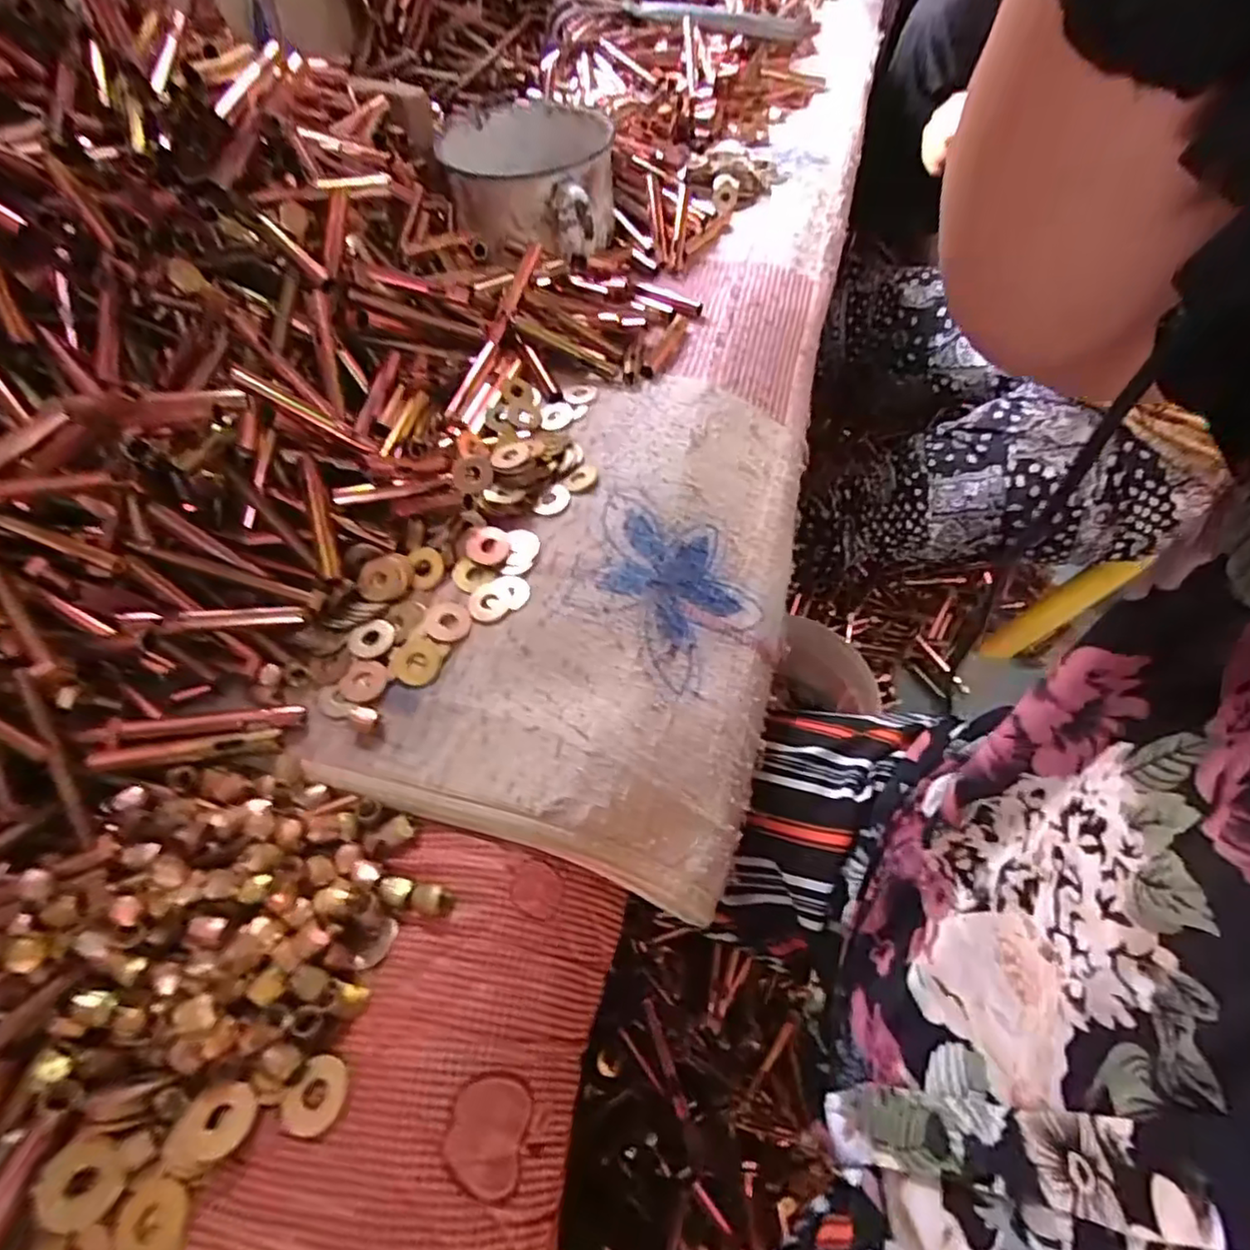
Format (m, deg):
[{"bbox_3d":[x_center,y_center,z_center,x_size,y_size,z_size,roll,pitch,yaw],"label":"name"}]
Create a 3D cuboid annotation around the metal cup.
[{"bbox_3d":[-0.085,-0.378,0.560,0.147,0.065,0.141,-2,49,2],"label":"metal cup"}]

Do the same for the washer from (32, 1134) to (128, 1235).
[{"bbox_3d":[-0.195,0.200,0.235,0.026,0.004,0.026,12,56,-19],"label":"washer"}]

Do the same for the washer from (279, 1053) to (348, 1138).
[{"bbox_3d":[-0.117,0.176,0.247,0.024,0.004,0.024,-2,49,2],"label":"washer"}]

